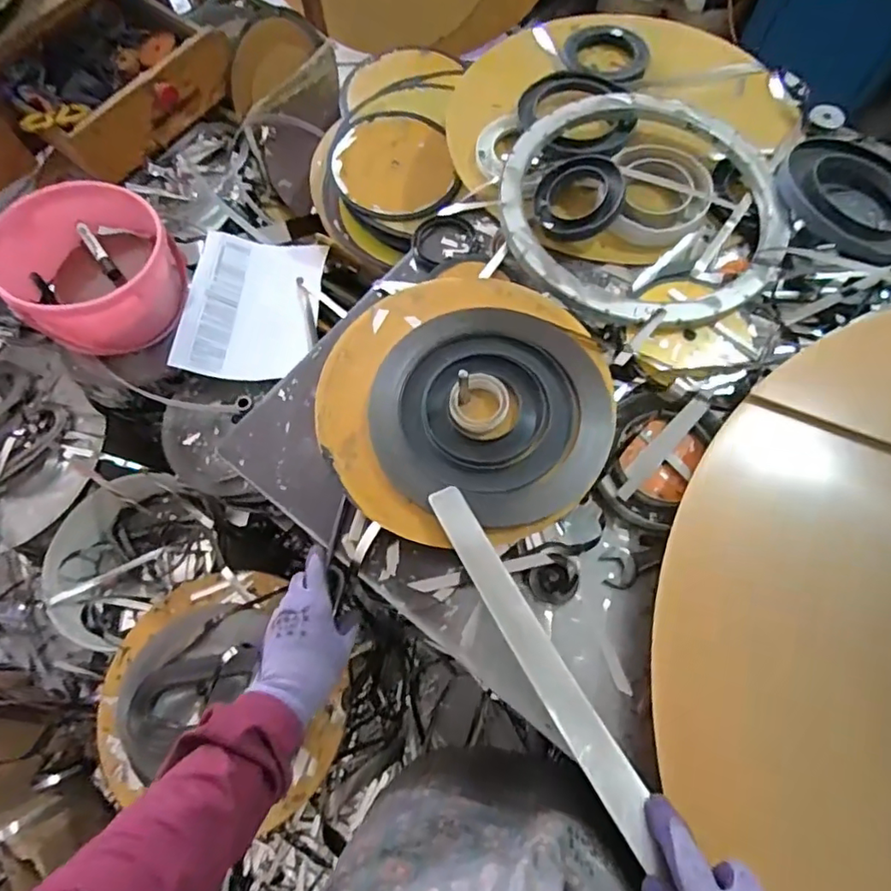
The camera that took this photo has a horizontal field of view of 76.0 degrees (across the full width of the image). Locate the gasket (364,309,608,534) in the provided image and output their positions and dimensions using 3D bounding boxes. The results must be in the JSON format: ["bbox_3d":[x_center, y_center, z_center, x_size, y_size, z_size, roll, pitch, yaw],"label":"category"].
[{"bbox_3d":[0.044,-0.036,0.563,0.236,0.021,0.220,-1,68,2],"label":"gasket"}]

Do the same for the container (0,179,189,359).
[{"bbox_3d":[-0.499,-0.254,0.813,0.209,0.131,0.217,-1,68,2],"label":"container"}]

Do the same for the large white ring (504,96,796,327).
[{"bbox_3d":[0.236,-0.293,0.680,0.338,0.033,0.345,27,71,13],"label":"large white ring"}]

